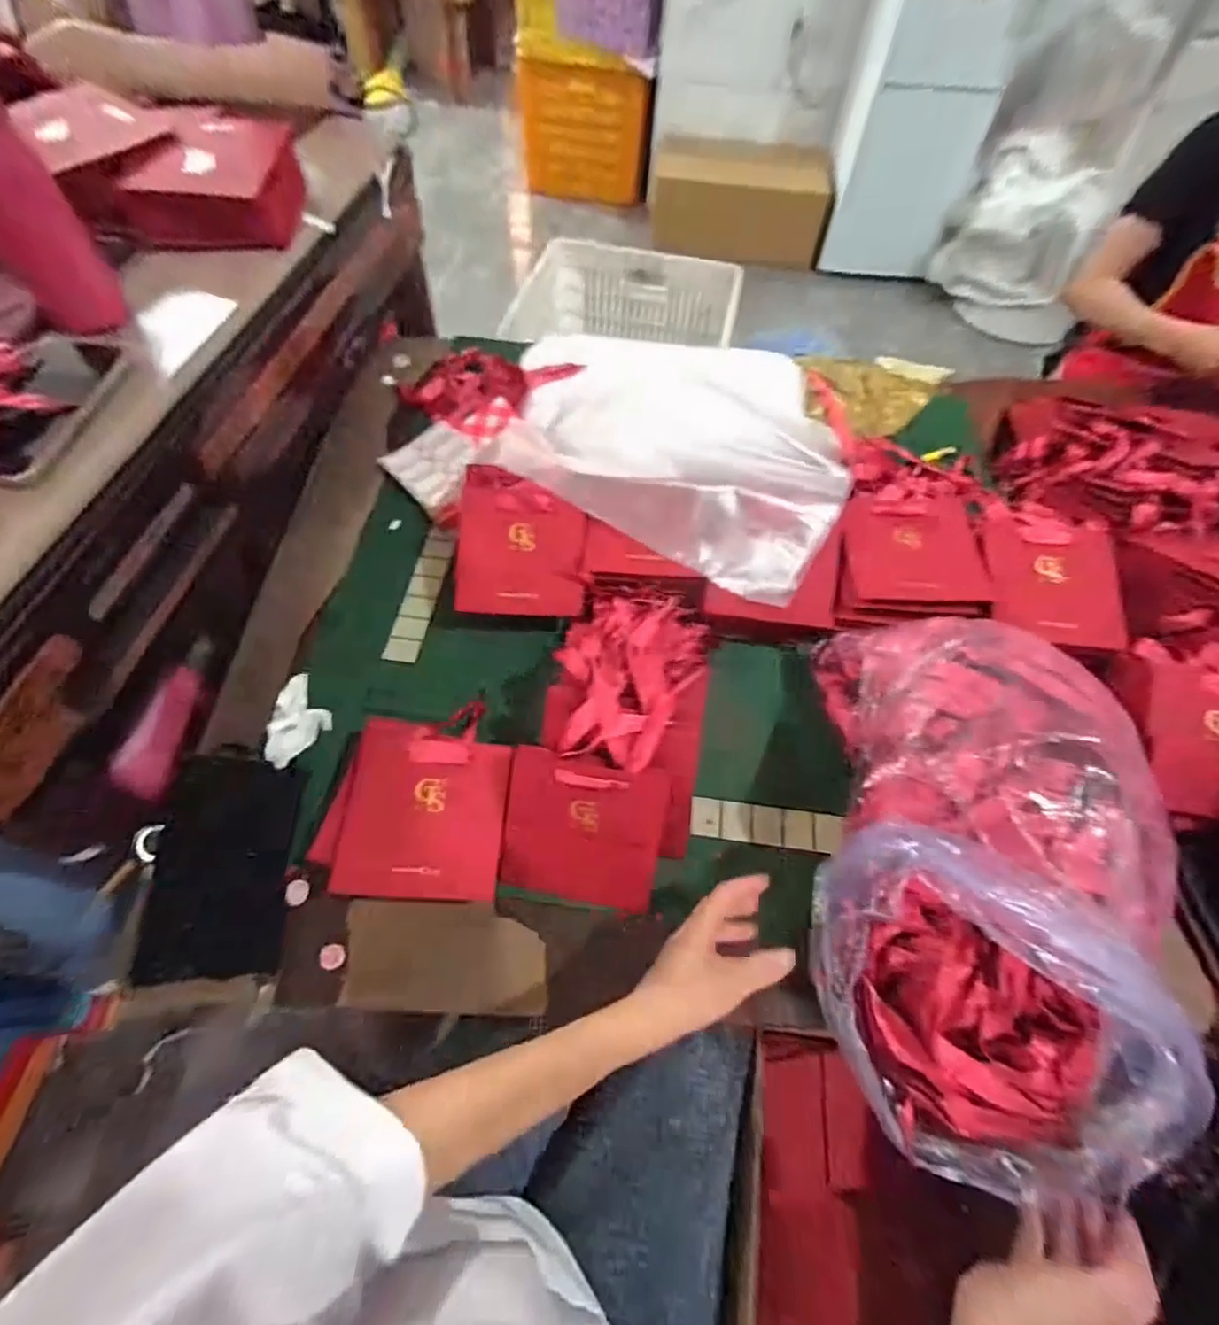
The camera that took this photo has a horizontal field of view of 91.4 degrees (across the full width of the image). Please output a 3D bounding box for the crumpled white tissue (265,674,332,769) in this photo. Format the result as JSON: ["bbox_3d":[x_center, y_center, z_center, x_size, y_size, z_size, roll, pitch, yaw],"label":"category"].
[{"bbox_3d":[-0.328,0.062,0.630,0.056,0.025,0.096,16,63,-29],"label":"crumpled white tissue"}]

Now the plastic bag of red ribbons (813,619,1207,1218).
[{"bbox_3d":[0.300,0.151,0.483,0.232,0.169,0.429,12,59,4],"label":"plastic bag of red ribbons"}]

